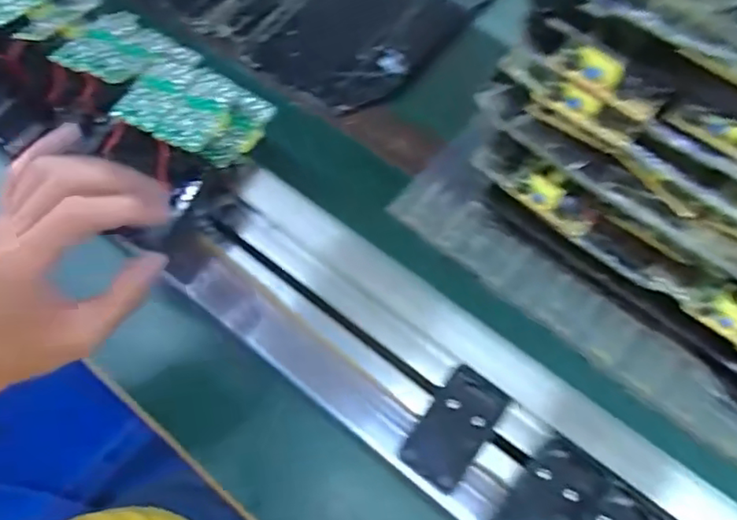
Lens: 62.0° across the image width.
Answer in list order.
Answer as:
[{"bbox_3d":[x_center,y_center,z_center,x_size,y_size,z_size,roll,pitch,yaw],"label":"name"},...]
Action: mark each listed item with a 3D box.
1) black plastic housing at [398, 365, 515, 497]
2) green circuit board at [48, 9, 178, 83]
[{"bbox_3d":[0.056,0.106,0.392,0.040,0.012,0.074,33,69,17],"label":"black plastic housing"},{"bbox_3d":[-0.195,-0.167,0.486,0.078,0.014,0.082,28,55,16],"label":"green circuit board"}]

